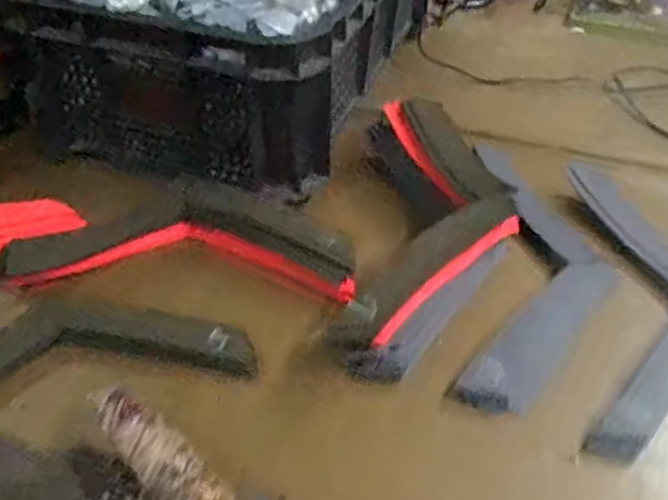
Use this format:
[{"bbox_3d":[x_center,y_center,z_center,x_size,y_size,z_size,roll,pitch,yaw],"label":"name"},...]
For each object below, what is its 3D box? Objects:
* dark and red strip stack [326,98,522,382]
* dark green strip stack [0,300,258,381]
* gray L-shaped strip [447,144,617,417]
[{"bbox_3d":[0.100,-0.026,0.678,0.149,0.101,0.316,6,41,5],"label":"dark and red strip stack"},{"bbox_3d":[-0.241,0.091,0.620,0.331,0.027,0.125,-7,42,-9],"label":"dark green strip stack"},{"bbox_3d":[0.197,0.016,0.671,0.130,0.016,0.327,9,50,8],"label":"gray L-shaped strip"}]

